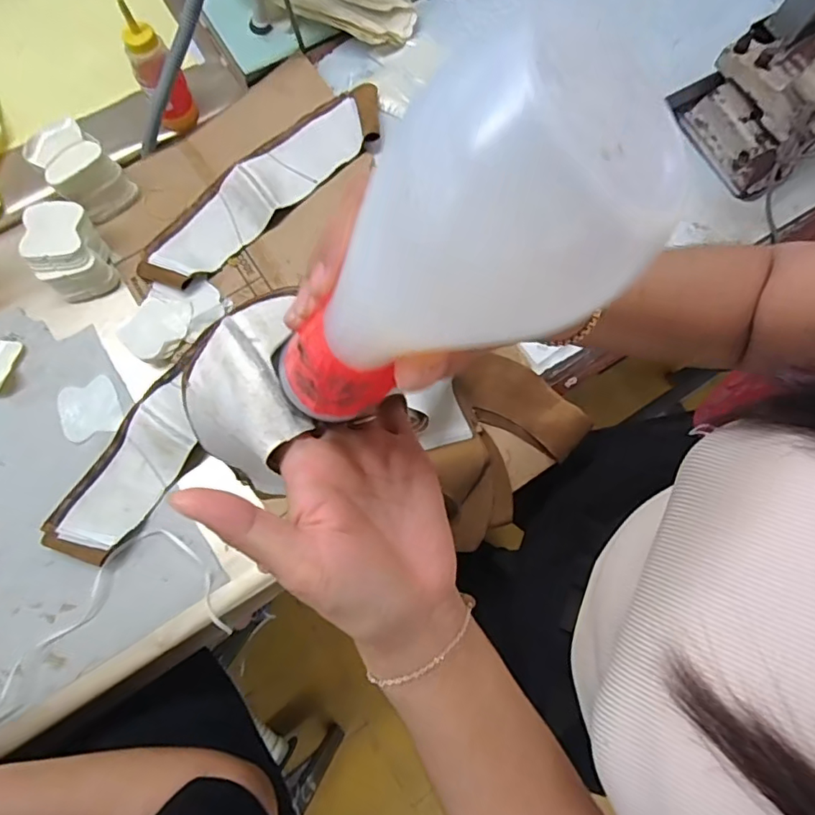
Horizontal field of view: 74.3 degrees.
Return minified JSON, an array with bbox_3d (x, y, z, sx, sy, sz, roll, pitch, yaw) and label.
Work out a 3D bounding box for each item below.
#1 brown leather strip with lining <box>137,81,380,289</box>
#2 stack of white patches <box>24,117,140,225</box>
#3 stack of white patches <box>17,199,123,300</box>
[{"bbox_3d":[-0.173,-0.265,0.640,0.345,0.036,0.086,-39,82,-8],"label":"brown leather strip with lining"},{"bbox_3d":[-0.371,-0.269,0.618,0.076,0.072,0.071,42,81,7],"label":"stack of white patches"},{"bbox_3d":[-0.385,-0.178,0.606,0.068,0.056,0.088,-17,80,-5],"label":"stack of white patches"}]

